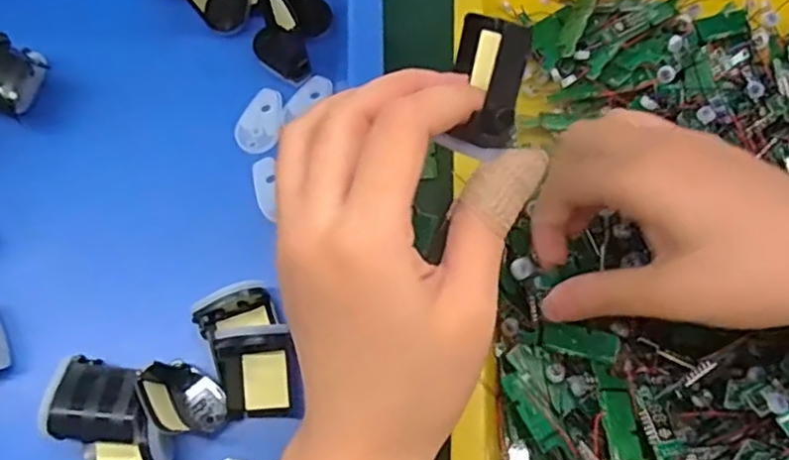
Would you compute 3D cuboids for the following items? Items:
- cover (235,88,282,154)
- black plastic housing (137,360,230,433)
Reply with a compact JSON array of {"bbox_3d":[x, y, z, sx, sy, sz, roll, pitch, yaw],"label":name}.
[{"bbox_3d":[-0.069,-0.057,0.340,0.022,0.004,0.037,11,73,4],"label":"cover"},{"bbox_3d":[-0.095,0.075,0.296,0.039,0.021,0.026,31,75,9],"label":"black plastic housing"}]

